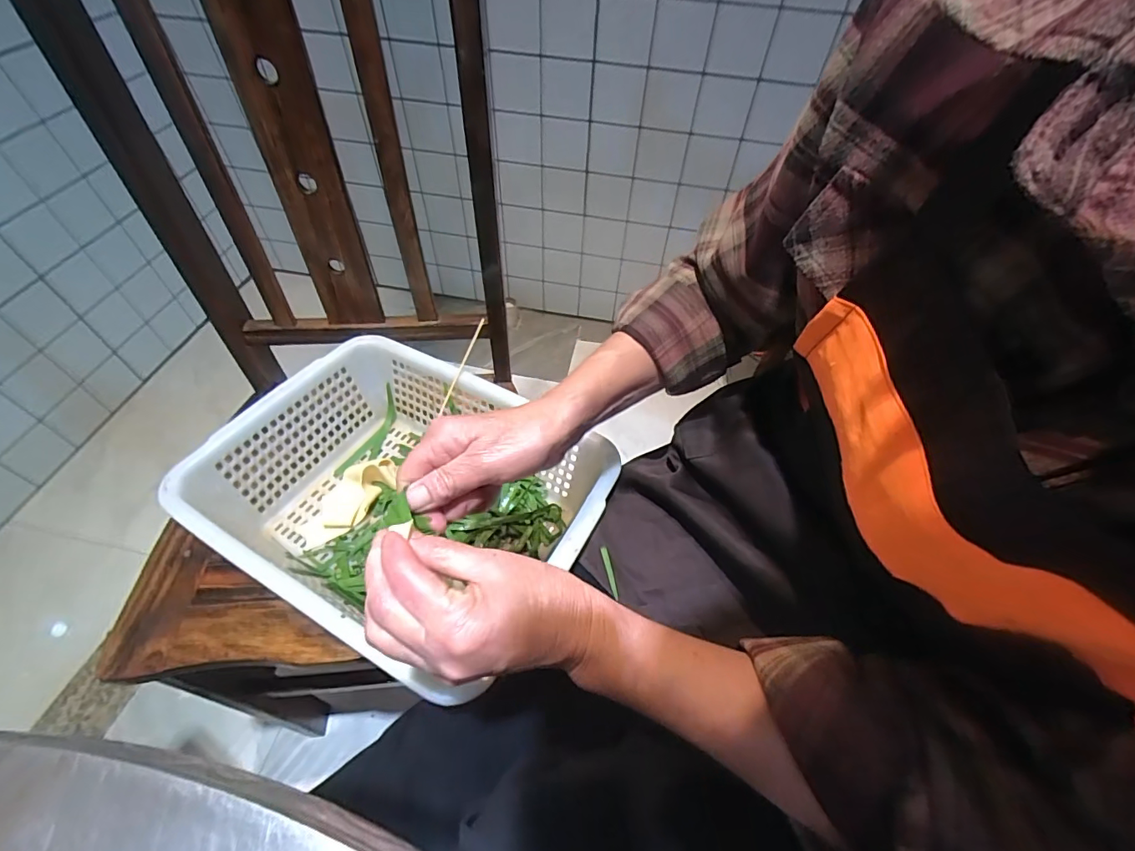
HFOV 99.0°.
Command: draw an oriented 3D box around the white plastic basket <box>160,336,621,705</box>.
[{"bbox_3d":[-0.158,0.072,0.486,0.351,0.116,0.261,26,56,15],"label":"white plastic basket"}]

